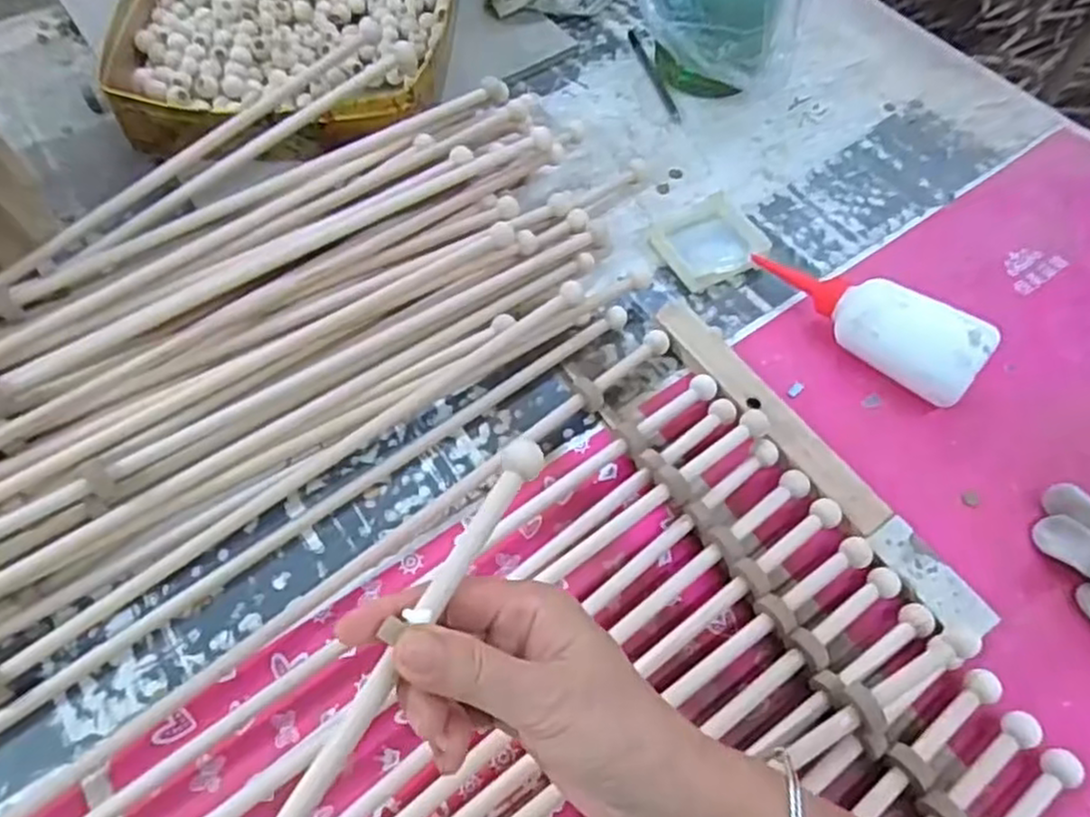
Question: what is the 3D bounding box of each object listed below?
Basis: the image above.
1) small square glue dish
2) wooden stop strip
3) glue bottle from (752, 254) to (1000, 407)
[{"bbox_3d":[0.134,-0.139,0.596,0.083,0.015,0.077,-24,63,-14],"label":"small square glue dish"},{"bbox_3d":[0.153,0.000,0.505,0.033,0.012,0.208,-34,64,-9],"label":"wooden stop strip"},{"bbox_3d":[0.227,-0.069,0.524,0.174,0.056,0.045,38,65,20],"label":"glue bottle"}]

